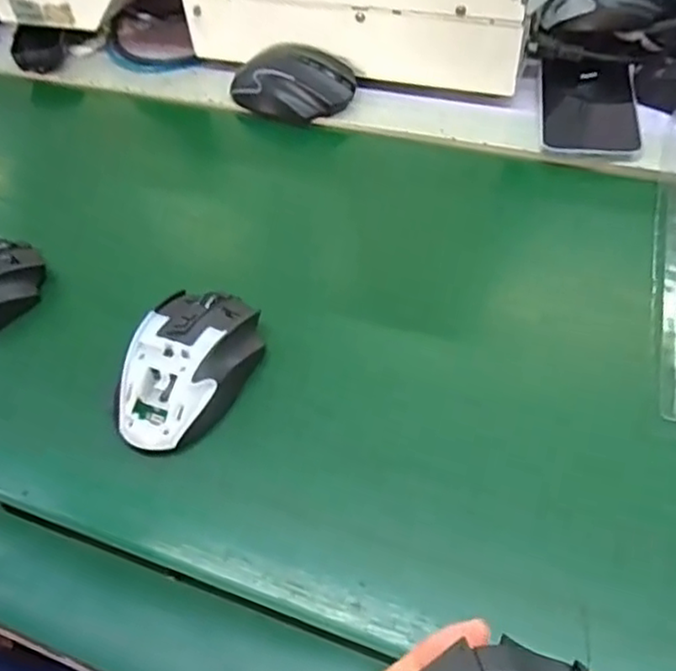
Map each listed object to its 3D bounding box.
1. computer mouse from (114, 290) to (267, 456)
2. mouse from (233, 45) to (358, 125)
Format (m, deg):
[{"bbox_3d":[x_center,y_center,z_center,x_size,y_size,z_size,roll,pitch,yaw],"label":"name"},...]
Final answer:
[{"bbox_3d":[-0.090,0.016,0.414,0.065,0.038,0.108,13,50,19],"label":"computer mouse"},{"bbox_3d":[-0.042,-0.230,0.611,0.114,0.044,0.069,20,53,24],"label":"mouse"}]

